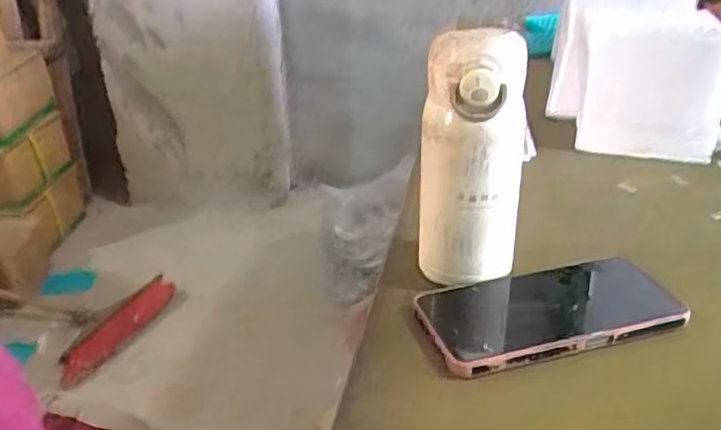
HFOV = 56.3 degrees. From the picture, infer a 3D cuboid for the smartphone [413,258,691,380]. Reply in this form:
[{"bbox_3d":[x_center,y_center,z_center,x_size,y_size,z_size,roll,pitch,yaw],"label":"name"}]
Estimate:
[{"bbox_3d":[0.123,0.063,0.442,0.165,0.014,0.078,-8,28,-13],"label":"smartphone"}]

